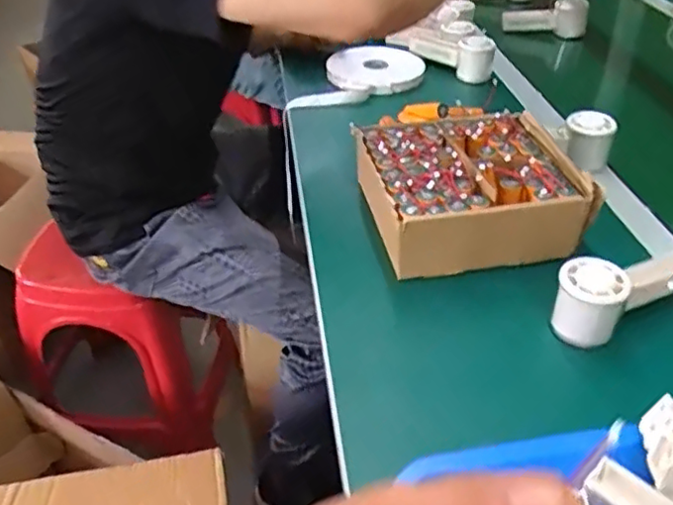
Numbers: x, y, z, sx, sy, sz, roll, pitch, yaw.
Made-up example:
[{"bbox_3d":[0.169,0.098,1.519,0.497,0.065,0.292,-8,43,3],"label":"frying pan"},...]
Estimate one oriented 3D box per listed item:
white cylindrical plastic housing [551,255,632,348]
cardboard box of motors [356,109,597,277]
[{"bbox_3d":[0.220,0.048,0.558,0.053,0.067,0.048,20,42,26],"label":"white cylindrical plastic housing"},{"bbox_3d":[0.137,-0.065,0.689,0.223,0.083,0.201,-6,37,-6],"label":"cardboard box of motors"}]

